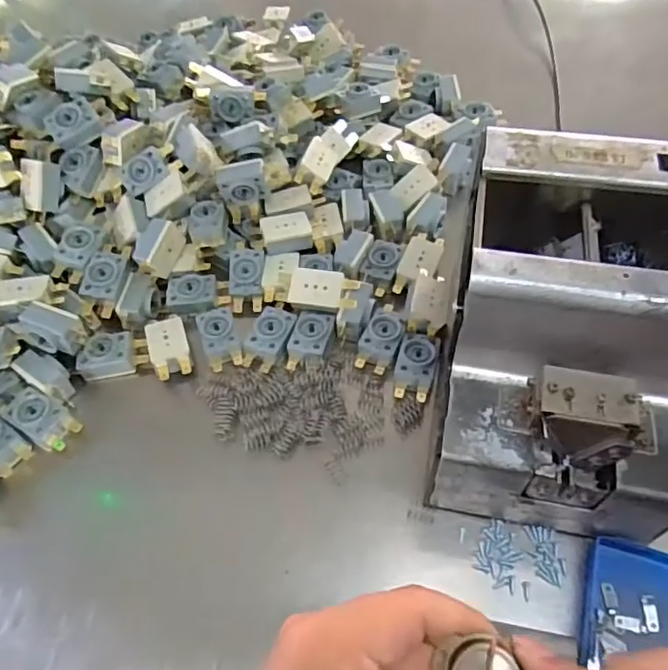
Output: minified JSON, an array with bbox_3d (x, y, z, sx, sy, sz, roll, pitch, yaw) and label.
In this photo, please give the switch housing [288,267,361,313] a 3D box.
[{"bbox_3d":[-0.007,-0.031,0.405,0.048,0.015,0.028,6,87,4],"label":"switch housing"}]

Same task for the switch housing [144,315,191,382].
[{"bbox_3d":[-0.116,0.008,0.399,0.026,0.016,0.047,-19,57,-9],"label":"switch housing"}]

